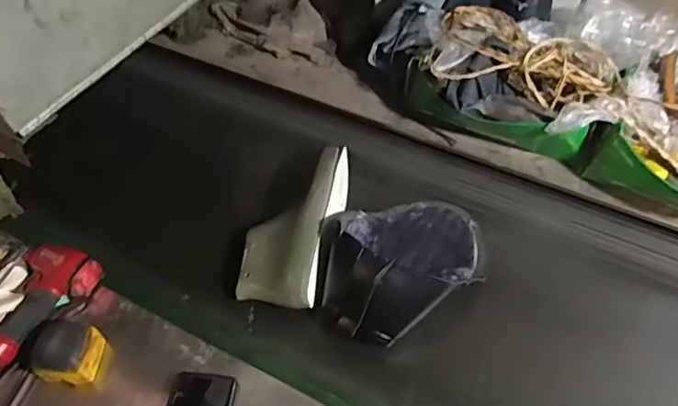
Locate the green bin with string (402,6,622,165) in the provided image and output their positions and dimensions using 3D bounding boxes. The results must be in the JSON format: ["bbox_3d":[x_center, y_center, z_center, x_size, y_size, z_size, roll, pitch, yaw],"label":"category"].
[{"bbox_3d":[0.276,-0.186,0.882,0.327,0.155,0.180,19,55,16],"label":"green bin with string"}]

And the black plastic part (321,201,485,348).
[{"bbox_3d":[0.083,0.068,0.752,0.192,0.114,0.247,20,56,17],"label":"black plastic part"}]

